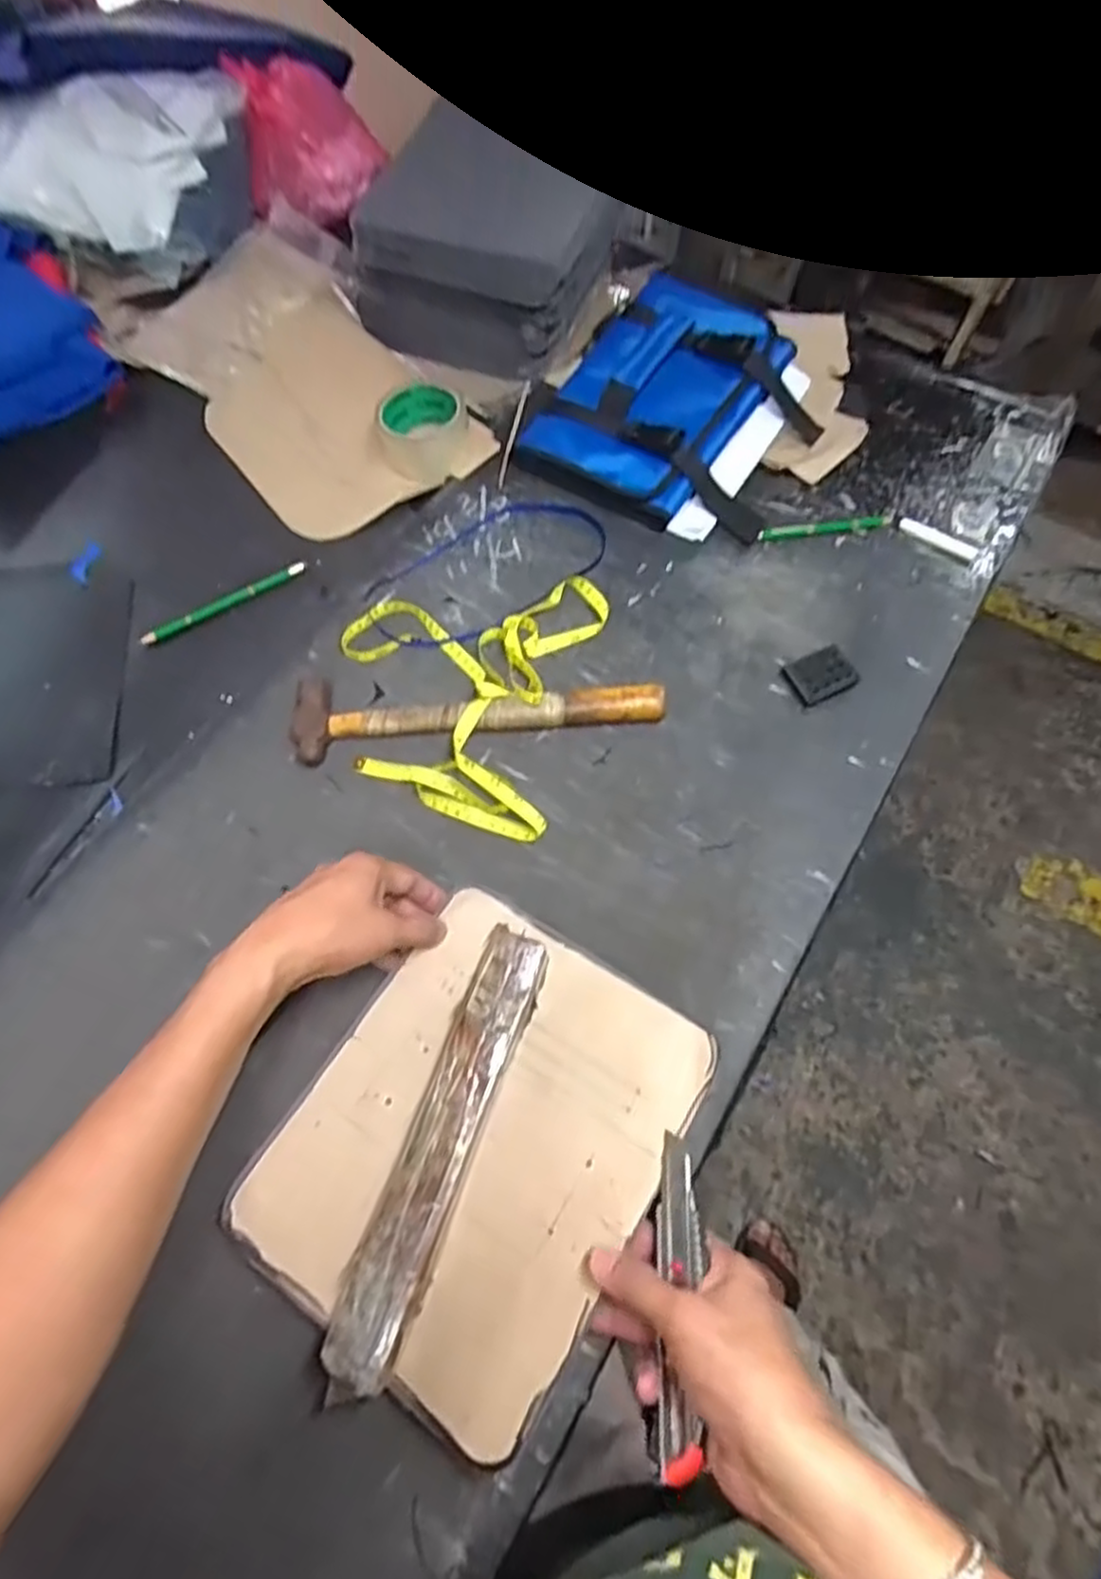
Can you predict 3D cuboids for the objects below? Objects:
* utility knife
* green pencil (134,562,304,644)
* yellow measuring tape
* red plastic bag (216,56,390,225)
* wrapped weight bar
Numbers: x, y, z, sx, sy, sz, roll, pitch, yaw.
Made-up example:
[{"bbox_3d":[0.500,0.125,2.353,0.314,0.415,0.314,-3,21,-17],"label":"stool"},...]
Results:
[{"bbox_3d":[0.071,0.279,0.409,0.024,0.021,0.157,6,56,5],"label":"utility knife"},{"bbox_3d":[-0.303,-0.175,0.682,0.159,0.011,0.014,-31,72,-13],"label":"green pencil"},{"bbox_3d":[-0.079,-0.099,0.623,0.208,0.022,0.250,14,69,5],"label":"yellow measuring tape"},{"bbox_3d":[-0.312,-0.848,0.955,0.170,0.099,0.189,-10,69,-5],"label":"red plastic bag"},{"bbox_3d":[-0.066,0.215,0.454,0.047,0.031,0.261,20,69,7],"label":"wrapped weight bar"}]

